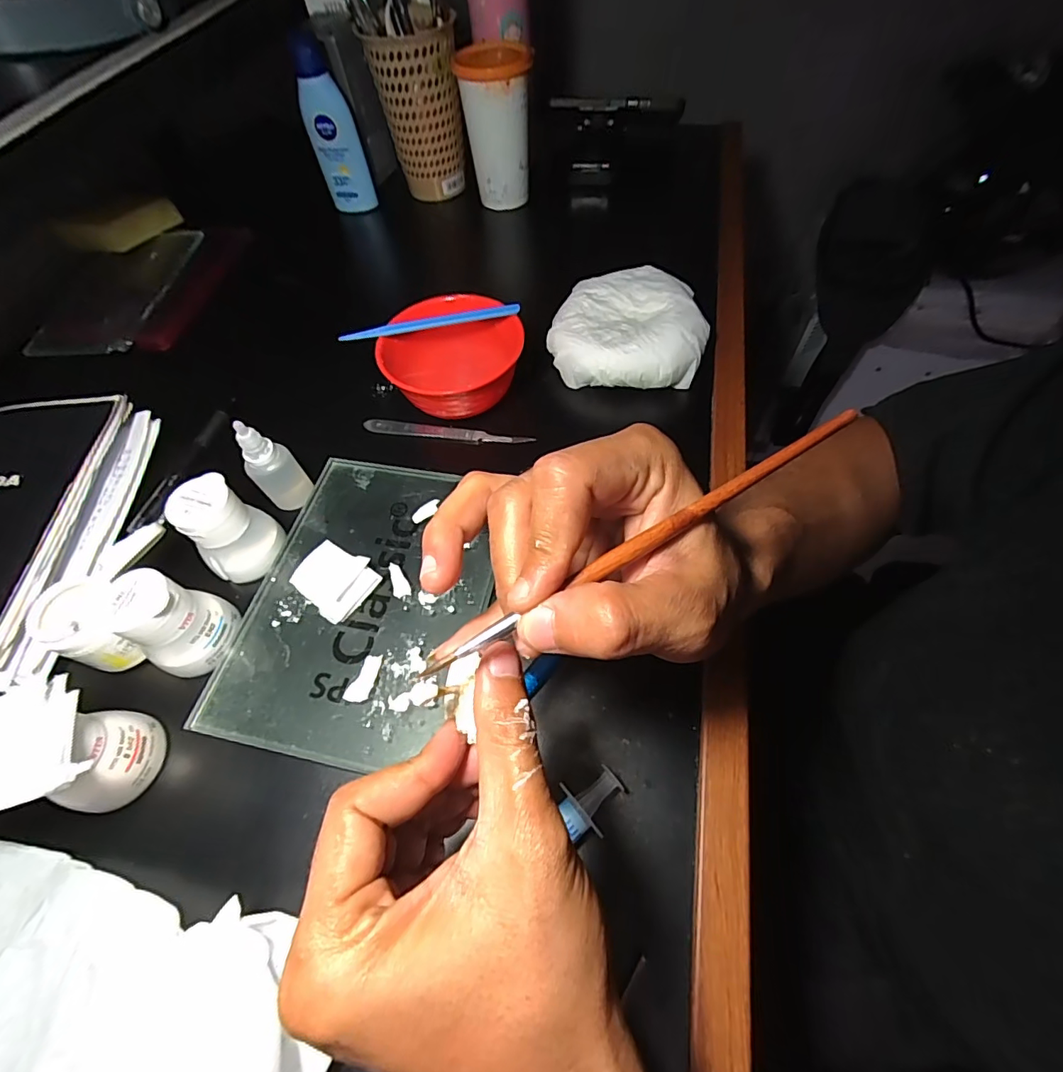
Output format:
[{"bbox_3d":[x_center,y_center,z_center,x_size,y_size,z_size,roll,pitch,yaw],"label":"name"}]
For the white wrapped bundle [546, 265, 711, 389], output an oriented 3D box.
[{"bbox_3d":[0.082,-0.173,0.412,0.125,0.042,0.112,13,60,11],"label":"white wrapped bundle"}]

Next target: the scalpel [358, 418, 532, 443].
[{"bbox_3d":[-0.068,-0.083,0.395,0.137,0.007,0.012,7,59,8],"label":"scalpel"}]

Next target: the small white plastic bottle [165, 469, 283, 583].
[{"bbox_3d":[-0.196,-0.006,0.317,0.038,0.056,0.048,34,66,22],"label":"small white plastic bottle"}]

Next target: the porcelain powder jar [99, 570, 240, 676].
[{"bbox_3d":[-0.207,0.048,0.285,0.040,0.058,0.047,20,61,15],"label":"porcelain powder jar"}]

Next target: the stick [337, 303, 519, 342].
[{"bbox_3d":[-0.078,-0.167,0.383,0.137,0.008,0.010,-9,58,-3],"label":"stick"}]

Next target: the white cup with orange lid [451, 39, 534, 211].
[{"bbox_3d":[-0.034,-0.433,0.530,0.072,0.126,0.076,3,58,5],"label":"white cup with orange lid"}]

